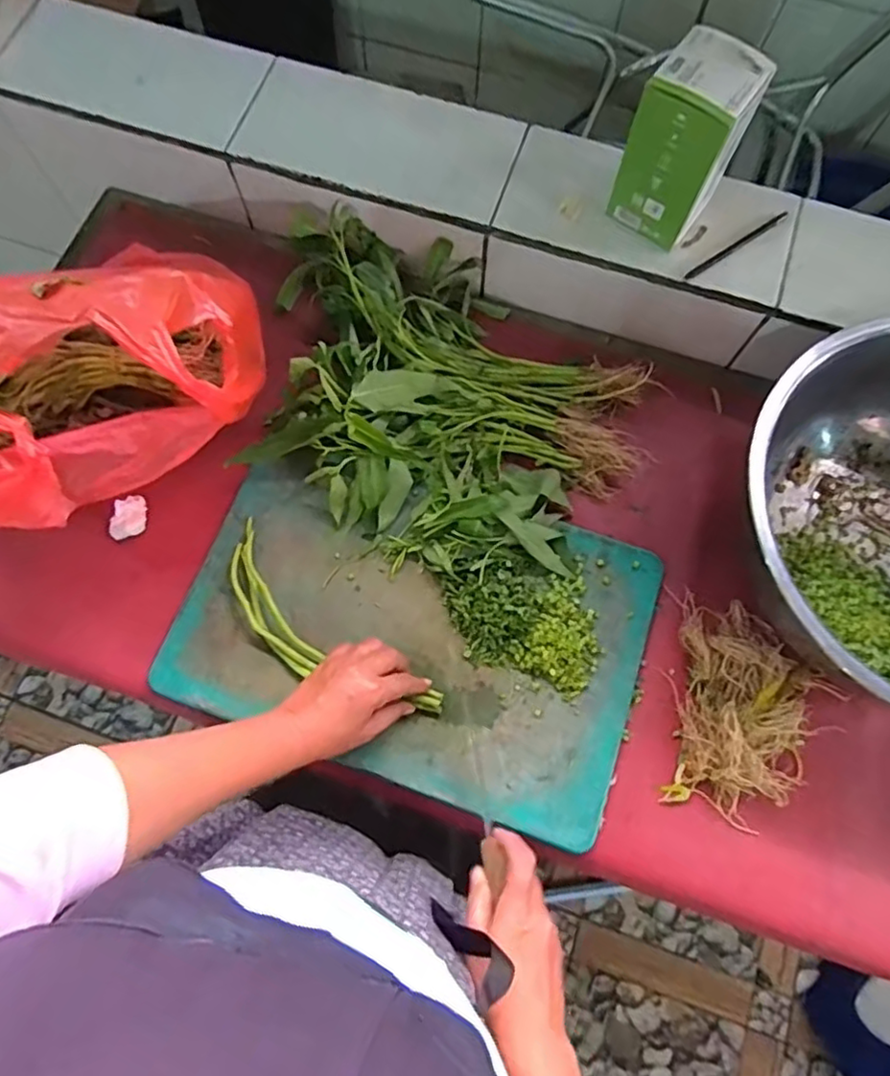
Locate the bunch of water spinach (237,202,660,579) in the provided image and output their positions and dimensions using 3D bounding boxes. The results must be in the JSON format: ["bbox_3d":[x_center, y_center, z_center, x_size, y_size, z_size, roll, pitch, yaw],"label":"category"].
[{"bbox_3d":[-0.023,-0.154,0.668,0.432,0.056,0.318,32,75,8],"label":"bunch of water spinach"}]

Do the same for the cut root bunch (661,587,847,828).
[{"bbox_3d":[0.282,0.163,0.594,0.129,0.028,0.194,18,74,4],"label":"cut root bunch"}]

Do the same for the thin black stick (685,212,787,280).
[{"bbox_3d":[0.299,-0.300,0.648,0.140,0.010,0.011,-35,77,-11],"label":"thin black stick"}]

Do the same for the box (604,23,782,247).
[{"bbox_3d":[0.220,-0.361,0.588,0.081,0.150,0.079,38,76,9],"label":"box"}]

